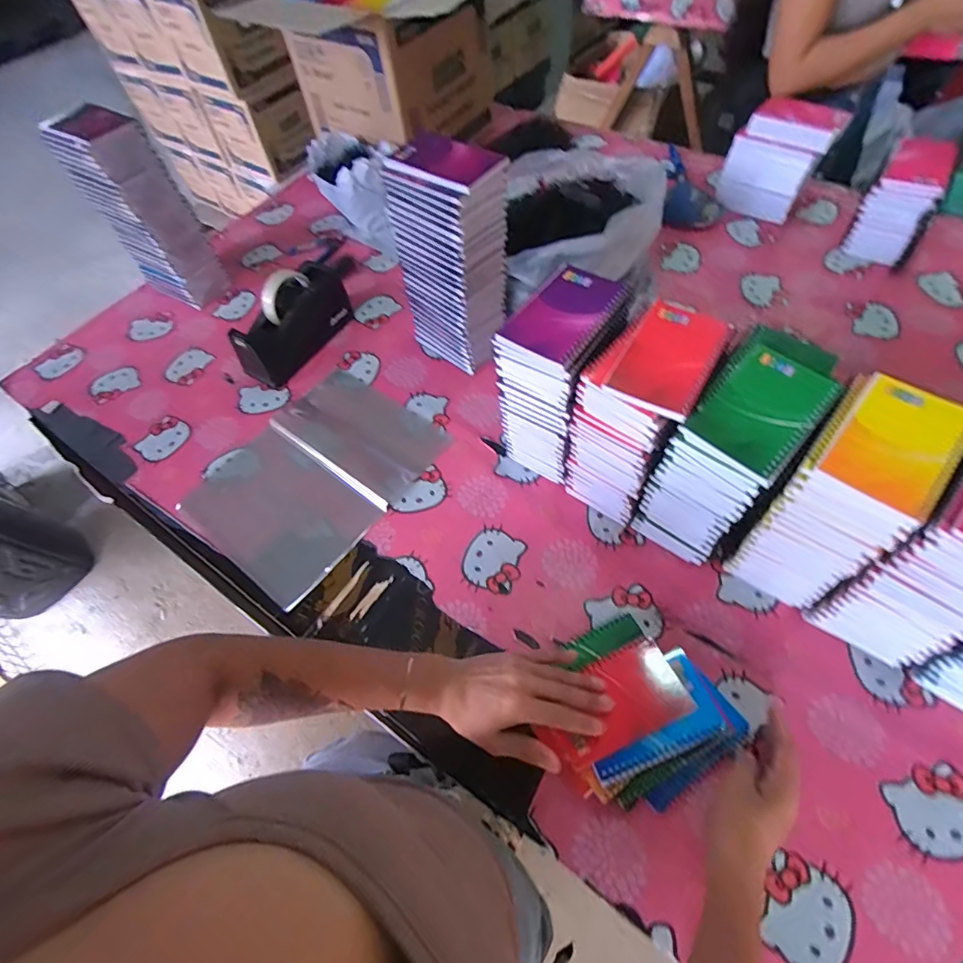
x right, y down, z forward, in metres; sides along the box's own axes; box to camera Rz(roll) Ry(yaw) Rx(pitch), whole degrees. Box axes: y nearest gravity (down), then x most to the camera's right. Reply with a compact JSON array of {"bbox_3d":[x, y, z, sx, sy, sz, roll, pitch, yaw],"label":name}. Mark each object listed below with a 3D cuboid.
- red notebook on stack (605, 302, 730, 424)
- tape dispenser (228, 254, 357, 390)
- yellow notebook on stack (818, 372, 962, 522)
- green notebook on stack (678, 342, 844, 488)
[{"bbox_3d":[0.182,-0.120,0.486,0.078,0.009,0.136,26,65,19],"label":"red notebook on stack"},{"bbox_3d":[-0.301,-0.264,0.812,0.073,0.115,0.220,29,65,20],"label":"tape dispenser"},{"bbox_3d":[0.345,-0.033,0.417,0.081,0.009,0.124,35,68,23],"label":"yellow notebook on stack"},{"bbox_3d":[0.251,-0.064,0.451,0.084,0.019,0.127,40,73,23],"label":"green notebook on stack"}]

